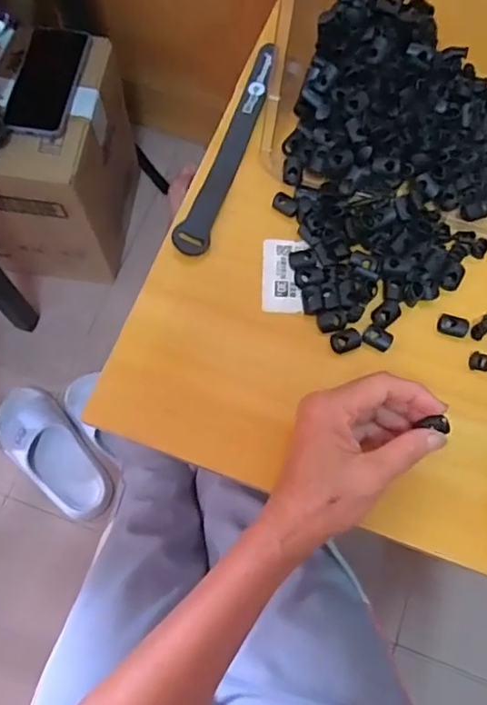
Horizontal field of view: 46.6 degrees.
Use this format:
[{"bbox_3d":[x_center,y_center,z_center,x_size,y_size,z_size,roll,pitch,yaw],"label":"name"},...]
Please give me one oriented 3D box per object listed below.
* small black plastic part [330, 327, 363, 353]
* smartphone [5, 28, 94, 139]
[{"bbox_3d":[0.073,-0.008,0.398,0.021,0.008,0.015,-21,74,-8],"label":"small black plastic part"},{"bbox_3d":[-0.247,-0.343,0.713,0.082,0.013,0.159,6,72,0],"label":"smartphone"}]

